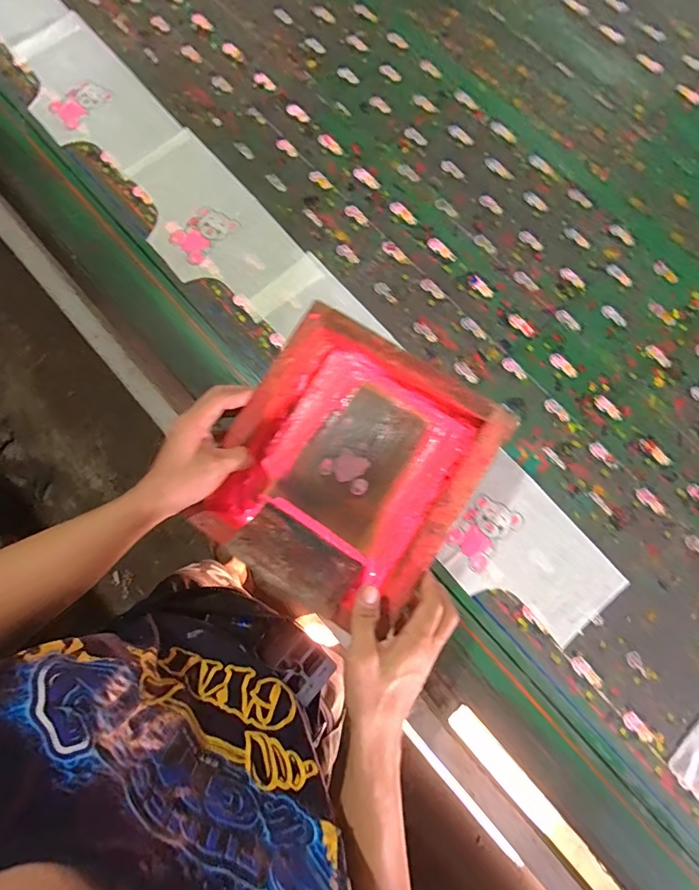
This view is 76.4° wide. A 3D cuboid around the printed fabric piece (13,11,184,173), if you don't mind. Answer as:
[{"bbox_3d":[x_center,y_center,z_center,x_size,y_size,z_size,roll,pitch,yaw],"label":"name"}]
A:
[{"bbox_3d":[-0.391,-0.519,0.660,0.151,0.010,0.286,-40,80,-7],"label":"printed fabric piece"}]

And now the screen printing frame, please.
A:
[{"bbox_3d":[-0.002,0.024,0.457,0.234,0.071,0.253,32,81,7],"label":"screen printing frame"}]

